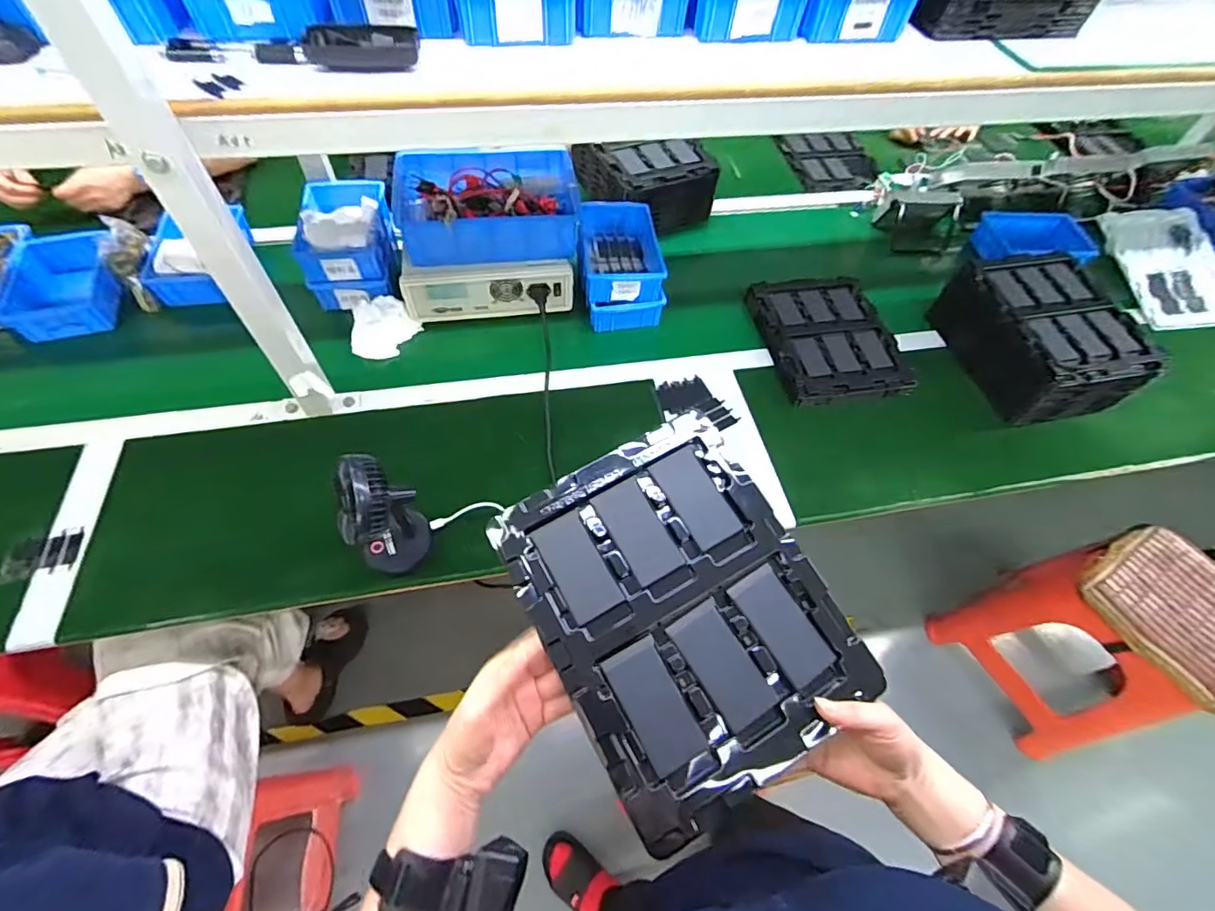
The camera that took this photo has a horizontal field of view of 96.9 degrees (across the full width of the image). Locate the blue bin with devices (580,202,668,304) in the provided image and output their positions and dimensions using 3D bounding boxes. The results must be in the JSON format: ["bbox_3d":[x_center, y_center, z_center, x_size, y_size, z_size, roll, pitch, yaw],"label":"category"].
[{"bbox_3d":[0.026,-0.375,0.996,0.142,0.070,0.207,-2,59,-5],"label":"blue bin with devices"}]

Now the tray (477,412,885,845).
[{"bbox_3d":[0.058,0.114,0.434,0.216,0.043,0.268,-24,63,-18],"label":"tray"}]

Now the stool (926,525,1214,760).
[{"bbox_3d":[1.176,0.473,1.308,0.330,0.483,0.380,-14,61,-12],"label":"stool"}]

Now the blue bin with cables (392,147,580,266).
[{"bbox_3d":[-0.212,-0.452,0.961,0.320,0.084,0.240,-13,60,-12],"label":"blue bin with cables"}]

